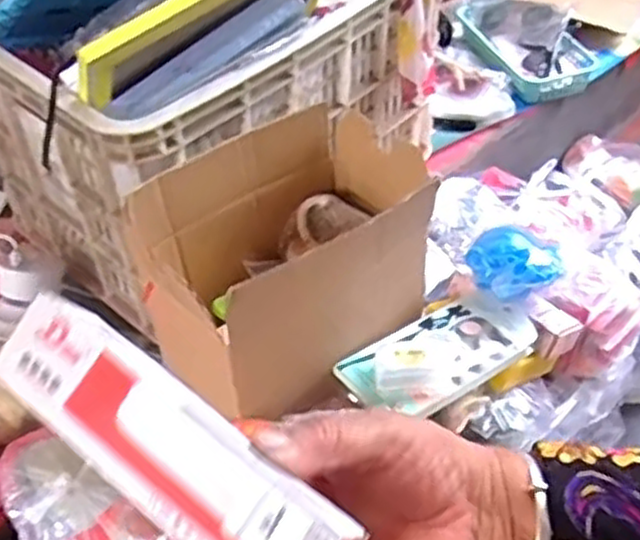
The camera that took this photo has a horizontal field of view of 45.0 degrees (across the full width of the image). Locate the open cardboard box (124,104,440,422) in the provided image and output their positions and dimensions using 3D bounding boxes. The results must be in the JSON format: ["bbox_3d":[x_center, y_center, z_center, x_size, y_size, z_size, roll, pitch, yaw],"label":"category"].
[{"bbox_3d":[-0.027,-0.012,0.708,0.249,0.166,0.170,-31,50,-23],"label":"open cardboard box"}]

